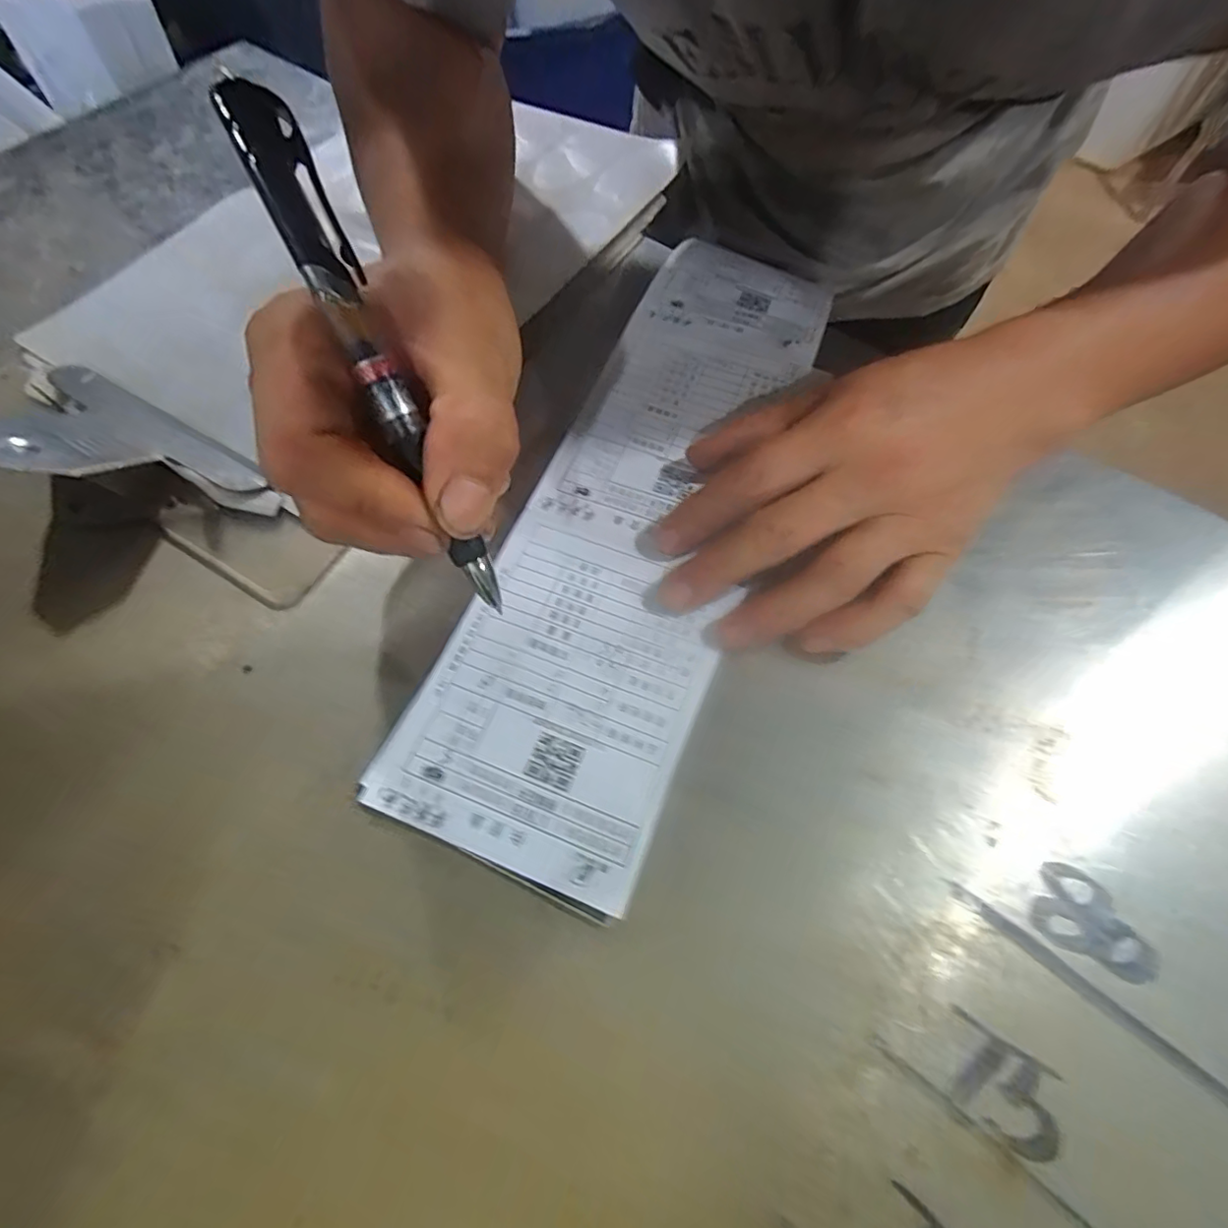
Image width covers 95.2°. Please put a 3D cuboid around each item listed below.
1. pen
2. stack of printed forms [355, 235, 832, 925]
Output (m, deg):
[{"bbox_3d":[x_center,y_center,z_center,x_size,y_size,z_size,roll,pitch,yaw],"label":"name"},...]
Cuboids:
[{"bbox_3d":[-0.063,-0.064,0.151,0.015,0.007,0.137,-25,105,-8],"label":"pen"},{"bbox_3d":[0.014,-0.057,0.243,0.096,0.007,0.321,17,66,10],"label":"stack of printed forms"}]

